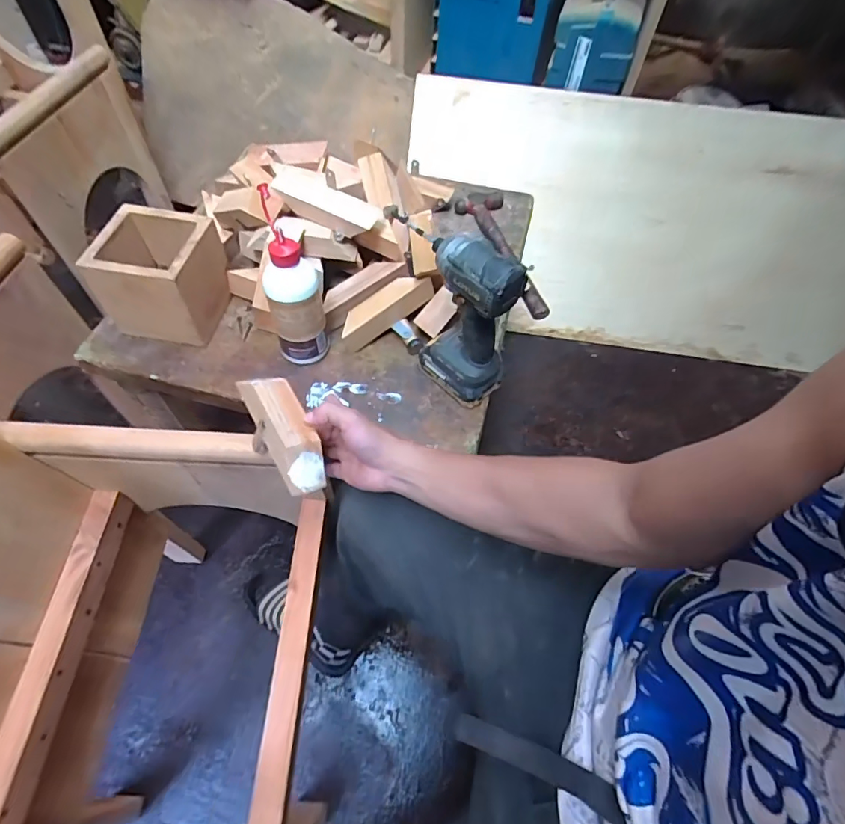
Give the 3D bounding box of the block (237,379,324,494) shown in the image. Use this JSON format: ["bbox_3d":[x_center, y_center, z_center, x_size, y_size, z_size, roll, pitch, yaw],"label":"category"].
[{"bbox_3d":[-0.148,0.015,0.525,0.049,0.034,0.149,-26,69,-18],"label":"block"}]

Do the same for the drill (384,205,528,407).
[{"bbox_3d":[0.040,-0.124,0.618,0.062,0.212,0.158,-38,68,-23],"label":"drill"}]

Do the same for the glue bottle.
[{"bbox_3d":[-0.163,-0.153,0.618,0.071,0.223,0.061,-14,61,-12],"label":"glue bottle"}]

